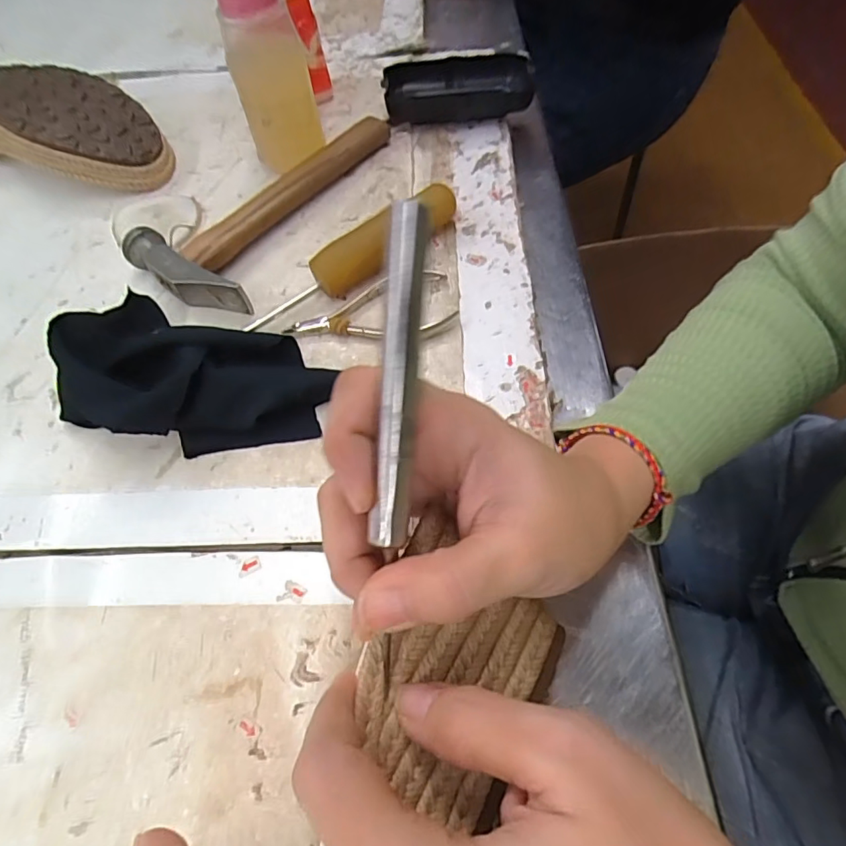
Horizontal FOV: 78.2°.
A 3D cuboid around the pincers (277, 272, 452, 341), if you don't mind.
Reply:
[{"bbox_3d":[-0.032,-0.067,0.313,0.099,0.007,0.050,-7,61,-2],"label":"pincers"}]

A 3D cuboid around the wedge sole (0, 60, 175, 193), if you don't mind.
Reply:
[{"bbox_3d":[-0.303,-0.231,0.391,0.235,0.058,0.086,14,62,9],"label":"wedge sole"}]

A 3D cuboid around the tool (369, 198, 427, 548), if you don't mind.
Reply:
[{"bbox_3d":[-0.007,-0.012,0.149,0.009,0.008,0.095,5,102,6],"label":"tool"}]

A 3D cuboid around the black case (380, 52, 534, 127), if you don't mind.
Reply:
[{"bbox_3d":[0.027,-0.255,0.400,0.109,0.027,0.048,-4,61,0],"label":"black case"}]

